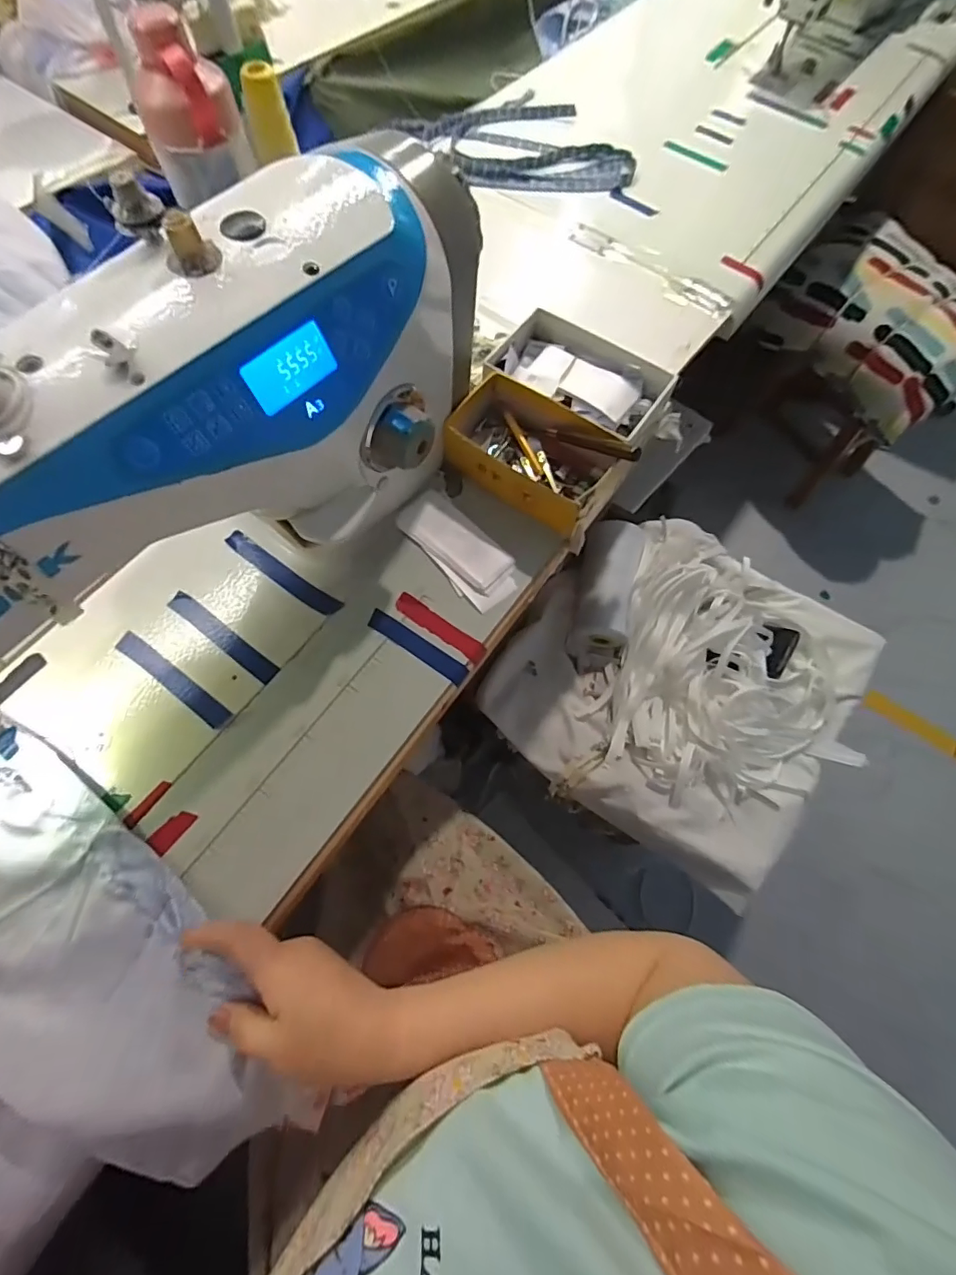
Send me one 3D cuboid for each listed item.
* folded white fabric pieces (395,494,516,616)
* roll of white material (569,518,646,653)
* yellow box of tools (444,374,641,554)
[{"bbox_3d":[-0.017,-0.082,0.459,0.059,0.010,0.126,-36,72,-14],"label":"folded white fabric pieces"},{"bbox_3d":[0.177,-0.073,0.694,0.074,0.063,0.184,13,68,3],"label":"roll of white material"},{"bbox_3d":[0.053,-0.167,0.464,0.161,0.046,0.100,33,71,12],"label":"yellow box of tools"}]

